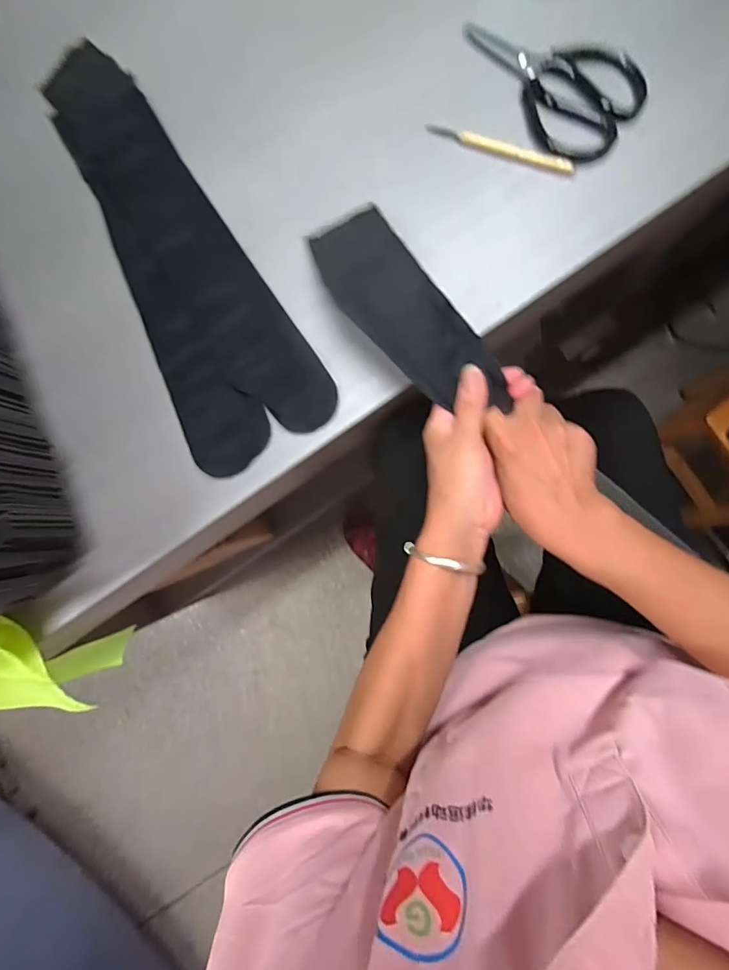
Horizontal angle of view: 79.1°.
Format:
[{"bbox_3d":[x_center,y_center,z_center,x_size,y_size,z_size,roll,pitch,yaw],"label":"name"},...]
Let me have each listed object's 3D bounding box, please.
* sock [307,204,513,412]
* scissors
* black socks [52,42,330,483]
[{"bbox_3d":[0.029,-0.158,0.376,0.080,0.056,0.239,-38,76,1],"label":"sock"},{"bbox_3d":[0.173,-0.392,0.424,0.181,0.020,0.095,38,89,5],"label":"scissors"},{"bbox_3d":[-0.189,-0.228,0.437,0.142,0.020,0.435,-30,85,2],"label":"black socks"}]

